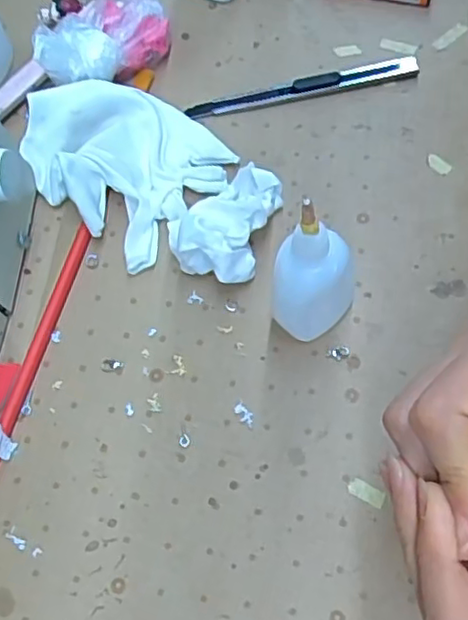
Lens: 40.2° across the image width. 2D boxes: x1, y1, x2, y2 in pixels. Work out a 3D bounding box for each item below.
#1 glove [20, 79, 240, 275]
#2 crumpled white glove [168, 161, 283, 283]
[{"bbox_3d":[-0.066,-0.094,0.370,0.117,0.018,0.092,40,74,15],"label":"glove"},{"bbox_3d":[-0.005,-0.050,0.341,0.047,0.033,0.067,18,70,12],"label":"crumpled white glove"}]

